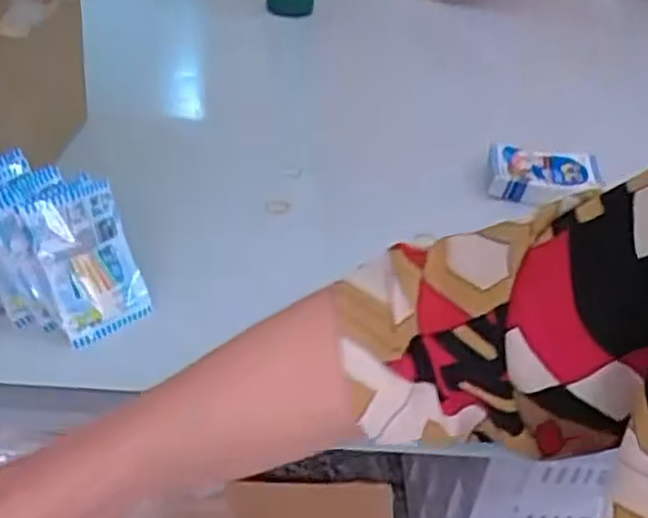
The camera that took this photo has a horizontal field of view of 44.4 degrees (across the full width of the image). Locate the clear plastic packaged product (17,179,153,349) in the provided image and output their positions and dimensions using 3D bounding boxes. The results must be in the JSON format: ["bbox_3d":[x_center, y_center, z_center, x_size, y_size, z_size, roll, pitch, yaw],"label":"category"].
[{"bbox_3d":[-0.167,0.002,0.569,0.066,0.104,0.017,-23,16,-28],"label":"clear plastic packaged product"}]

